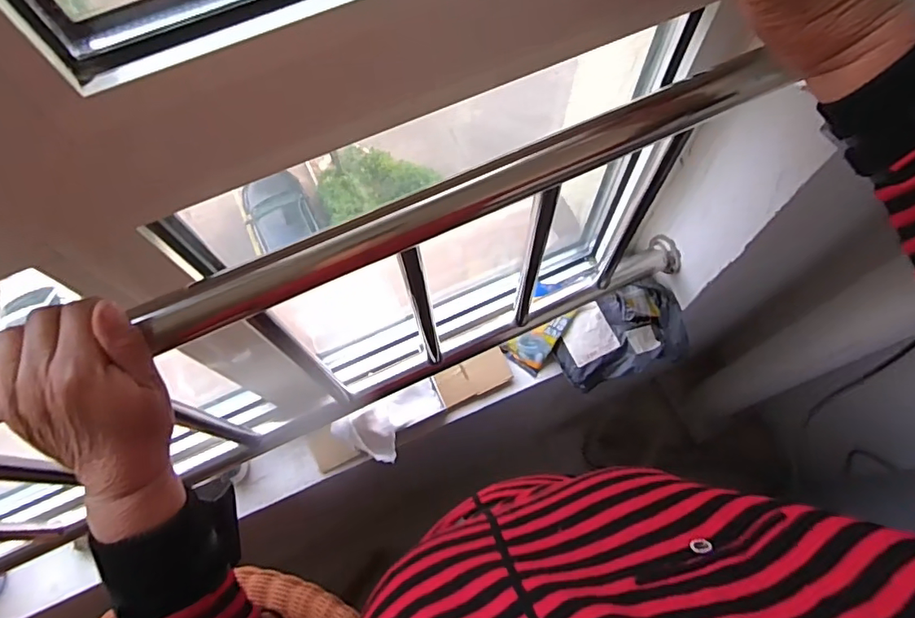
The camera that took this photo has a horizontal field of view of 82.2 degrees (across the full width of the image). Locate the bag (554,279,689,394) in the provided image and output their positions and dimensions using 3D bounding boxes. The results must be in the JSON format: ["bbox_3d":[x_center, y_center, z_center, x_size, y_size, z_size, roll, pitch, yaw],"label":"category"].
[{"bbox_3d":[0.256,0.046,0.828,0.186,0.075,0.127,-19,69,-6],"label":"bag"}]

